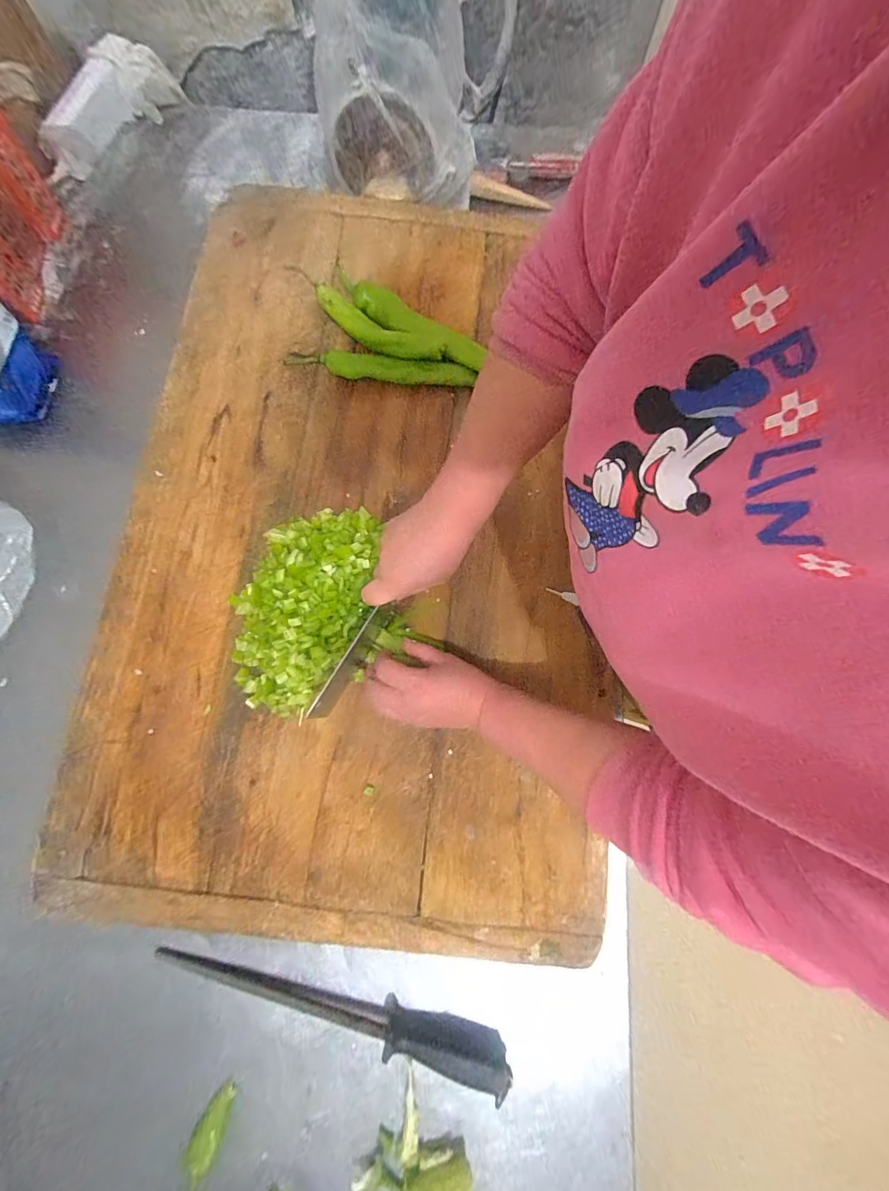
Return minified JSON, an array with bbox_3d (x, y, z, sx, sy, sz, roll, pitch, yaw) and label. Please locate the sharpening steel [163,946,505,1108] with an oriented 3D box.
[{"bbox_3d":[-0.117,0.428,0.435,0.371,0.032,0.032,16,79,2],"label":"sharpening steel"}]

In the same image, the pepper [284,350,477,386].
[{"bbox_3d":[-0.084,-0.287,0.533,0.236,0.022,0.032,6,79,0],"label":"pepper"}]

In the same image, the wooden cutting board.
[{"bbox_3d":[-0.096,-0.103,0.501,0.536,0.025,0.878,4,79,0],"label":"wooden cutting board"}]

